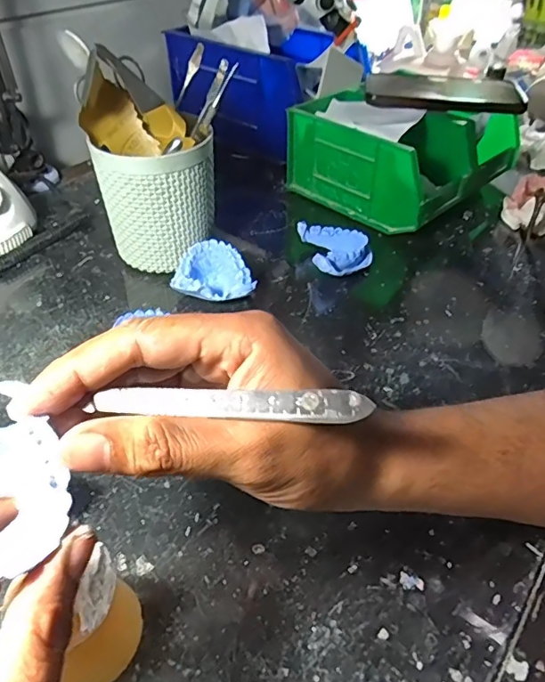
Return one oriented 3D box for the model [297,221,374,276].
[{"bbox_3d":[0.060,-0.080,0.463,0.058,0.025,0.066,-8,44,-10],"label":"model"}]

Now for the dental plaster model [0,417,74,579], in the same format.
[{"bbox_3d":[-0.092,0.054,0.162,0.051,0.019,0.042,-16,72,-41],"label":"dental plaster model"}]

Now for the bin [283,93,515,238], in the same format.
[{"bbox_3d":[0.151,-0.213,0.563,0.173,0.088,0.217,34,52,30],"label":"bin"}]

